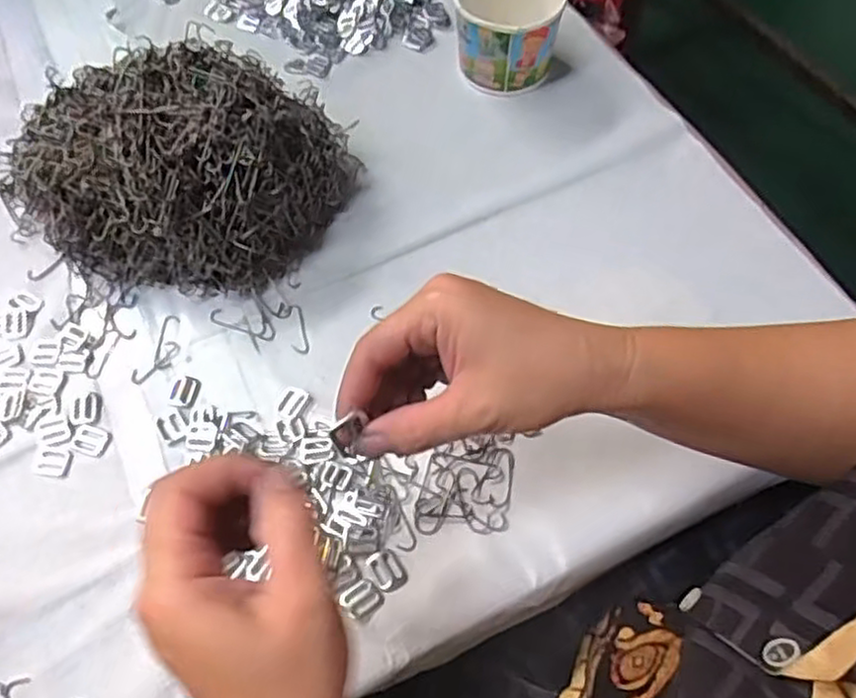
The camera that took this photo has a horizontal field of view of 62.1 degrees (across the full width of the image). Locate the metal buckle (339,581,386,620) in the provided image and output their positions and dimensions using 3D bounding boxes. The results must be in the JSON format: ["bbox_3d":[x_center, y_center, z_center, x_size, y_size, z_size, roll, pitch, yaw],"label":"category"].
[{"bbox_3d":[-0.039,0.149,0.424,0.020,0.004,0.021,-40,69,-18],"label":"metal buckle"}]

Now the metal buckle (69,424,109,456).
[{"bbox_3d":[-0.227,0.060,0.476,0.021,0.004,0.019,14,64,8],"label":"metal buckle"}]

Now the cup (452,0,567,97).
[{"bbox_3d":[0.067,-0.273,0.602,0.086,0.080,0.084,0,62,0],"label":"cup"}]

